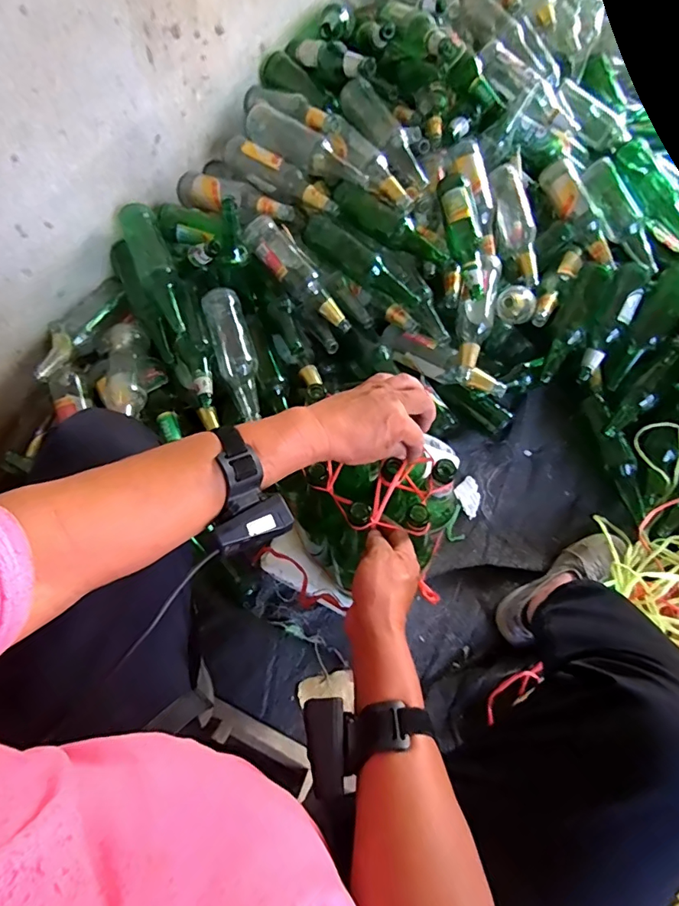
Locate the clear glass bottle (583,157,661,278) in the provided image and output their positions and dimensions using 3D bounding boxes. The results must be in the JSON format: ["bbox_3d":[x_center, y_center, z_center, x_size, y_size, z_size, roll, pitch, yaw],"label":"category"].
[{"bbox_3d":[0.600,-0.492,0.993,0.061,0.065,0.257,-20,81,-7],"label":"clear glass bottle"}]

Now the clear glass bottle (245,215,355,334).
[{"bbox_3d":[-0.078,-0.325,0.896,0.069,0.075,0.254,-44,95,-15],"label":"clear glass bottle"}]

